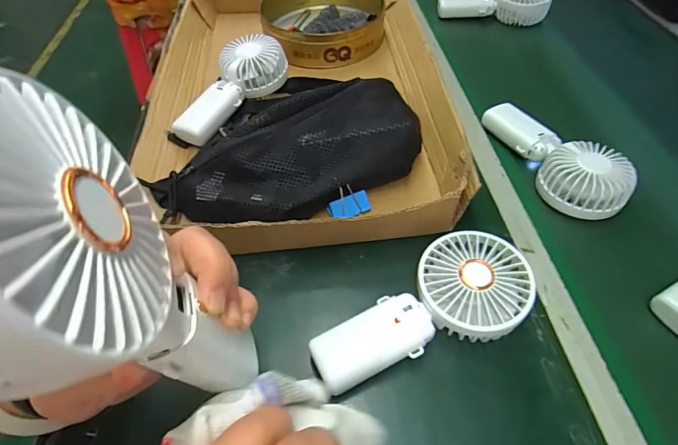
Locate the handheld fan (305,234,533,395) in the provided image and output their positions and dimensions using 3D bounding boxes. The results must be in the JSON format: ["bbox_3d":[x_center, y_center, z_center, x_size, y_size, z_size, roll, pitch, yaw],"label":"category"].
[{"bbox_3d":[0.066,0.072,0.310,0.181,0.044,0.086,-21,55,-16],"label":"handheld fan"}]

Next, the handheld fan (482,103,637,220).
[{"bbox_3d":[0.247,-0.083,0.446,0.071,0.044,0.181,-15,53,-12],"label":"handheld fan"}]

